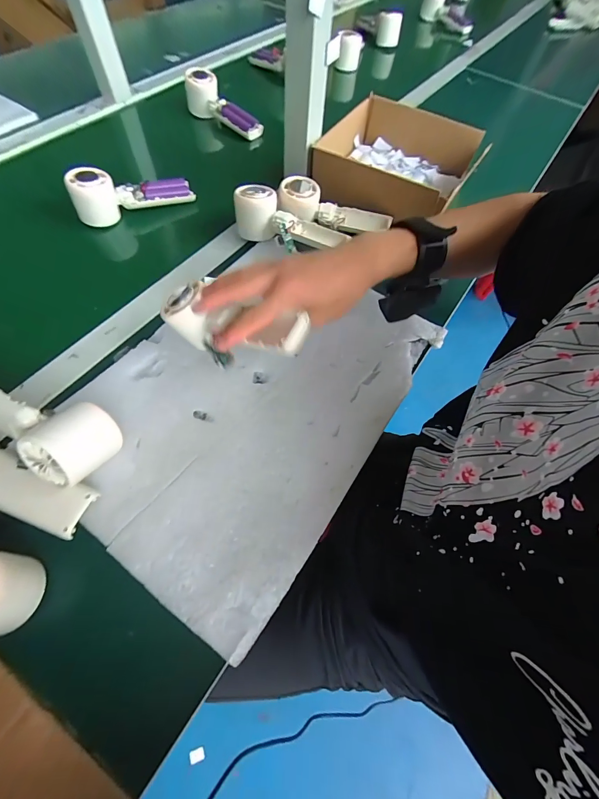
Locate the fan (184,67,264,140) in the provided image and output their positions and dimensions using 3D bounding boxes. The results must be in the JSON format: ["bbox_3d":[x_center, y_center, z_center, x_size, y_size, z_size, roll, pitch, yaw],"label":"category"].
[{"bbox_3d":[-0.142,-0.547,0.628,0.157,0.050,0.050,37,66,0],"label":"fan"}]

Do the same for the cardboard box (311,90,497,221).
[{"bbox_3d":[0.154,-0.380,0.539,0.201,0.089,0.254,23,64,9],"label":"cardboard box"}]

